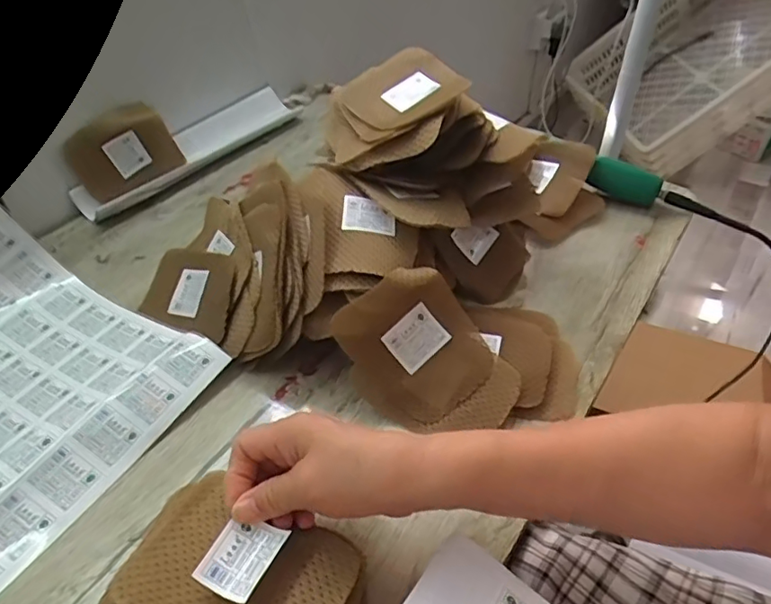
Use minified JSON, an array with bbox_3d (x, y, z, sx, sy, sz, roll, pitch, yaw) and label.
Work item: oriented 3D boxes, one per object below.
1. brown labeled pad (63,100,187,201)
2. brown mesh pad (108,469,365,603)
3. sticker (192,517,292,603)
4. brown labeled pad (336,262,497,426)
[{"bbox_3d":[-0.313,-0.179,0.674,0.118,0.087,0.017,-36,40,-21],"label":"brown labeled pad"},{"bbox_3d":[-0.086,0.156,0.328,0.127,0.009,0.089,19,47,20],"label":"brown mesh pad"},{"bbox_3d":[-0.082,0.146,0.324,0.035,0.006,0.043,18,47,19],"label":"sticker"},{"bbox_3d":[0.026,0.031,0.446,0.091,0.114,0.016,-43,11,-9],"label":"brown labeled pad"}]

